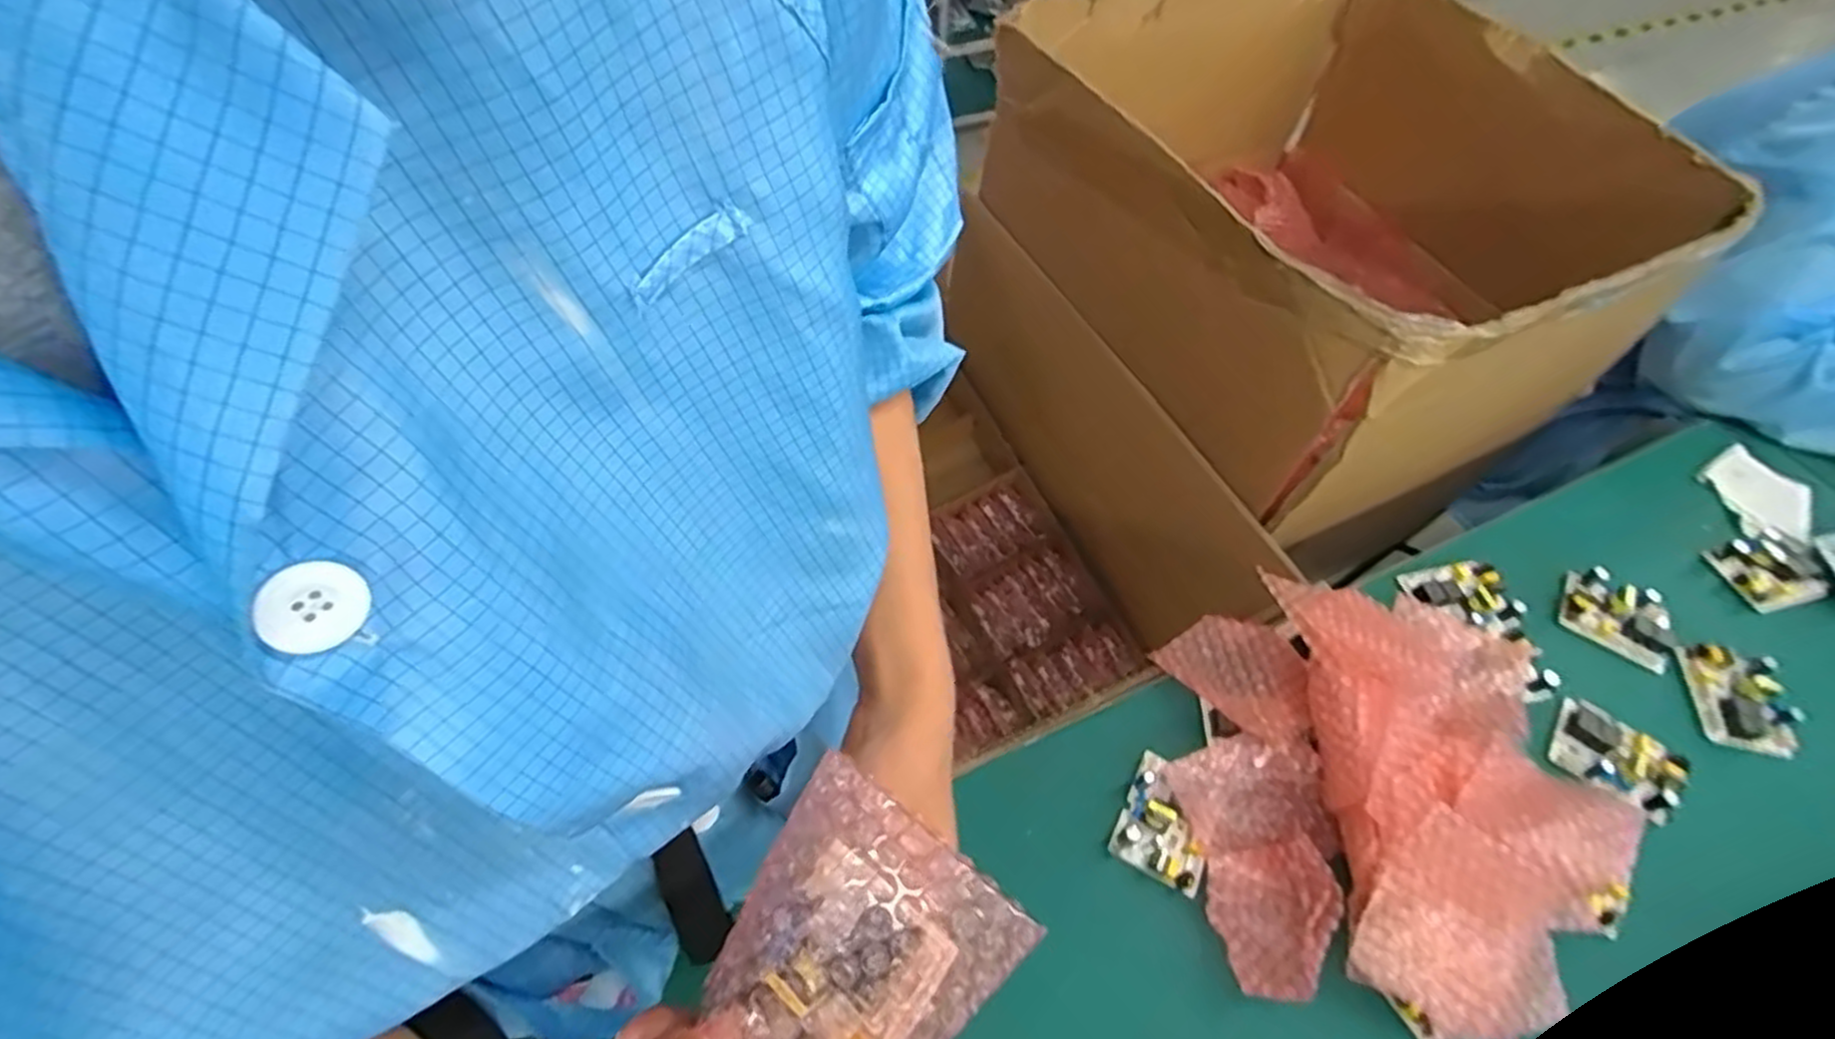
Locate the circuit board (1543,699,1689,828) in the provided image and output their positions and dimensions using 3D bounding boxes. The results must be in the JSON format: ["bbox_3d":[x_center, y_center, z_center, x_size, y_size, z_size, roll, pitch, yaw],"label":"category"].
[{"bbox_3d":[0.532,0.186,0.599,0.079,0.029,0.062,37,62,18],"label":"circuit board"}]

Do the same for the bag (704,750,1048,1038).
[{"bbox_3d":[-0.026,0.160,0.287,0.095,0.016,0.108,36,90,16],"label":"bag"}]

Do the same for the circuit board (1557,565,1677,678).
[{"bbox_3d":[0.605,0.081,0.675,0.082,0.021,0.067,34,61,17],"label":"circuit board"}]

